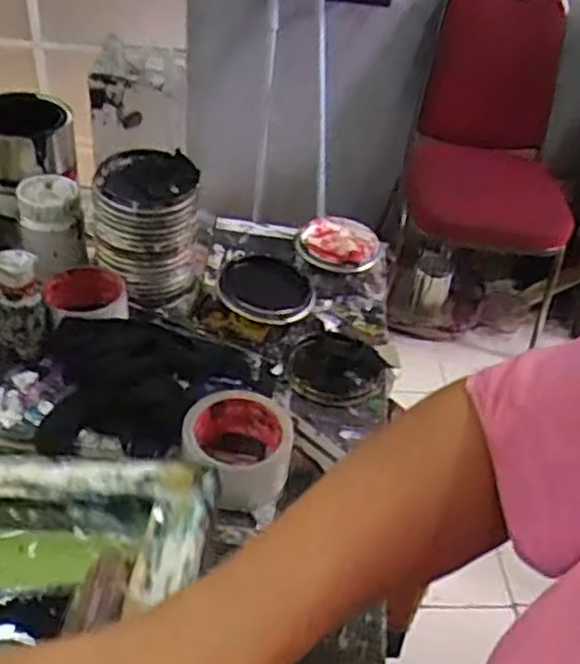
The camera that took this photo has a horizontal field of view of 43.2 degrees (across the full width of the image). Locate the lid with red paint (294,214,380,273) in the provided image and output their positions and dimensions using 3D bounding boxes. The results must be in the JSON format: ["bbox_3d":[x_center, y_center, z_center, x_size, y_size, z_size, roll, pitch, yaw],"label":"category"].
[{"bbox_3d":[0.061,-0.110,0.905,0.094,0.021,0.102,21,42,16],"label":"lid with red paint"}]

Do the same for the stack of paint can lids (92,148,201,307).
[{"bbox_3d":[-0.149,-0.110,0.756,0.104,0.128,0.095,-2,41,-12],"label":"stack of paint can lids"}]

